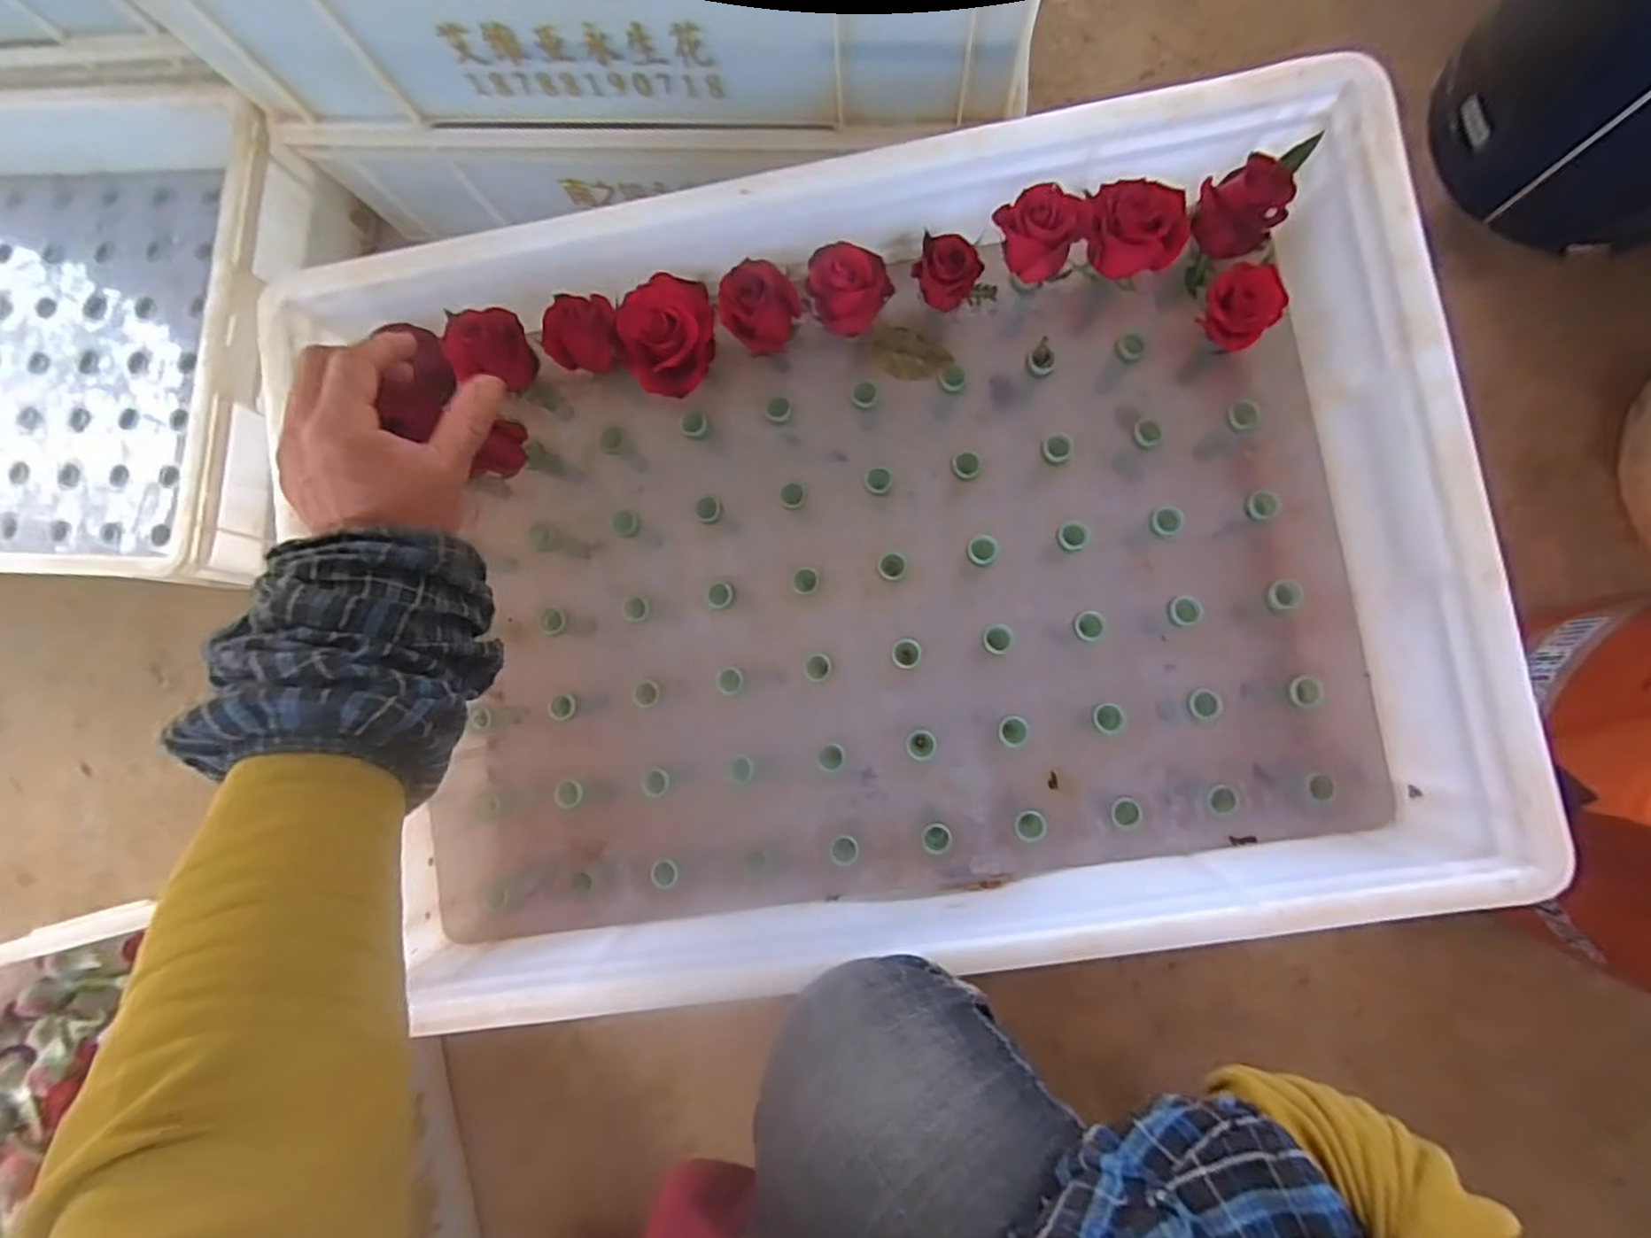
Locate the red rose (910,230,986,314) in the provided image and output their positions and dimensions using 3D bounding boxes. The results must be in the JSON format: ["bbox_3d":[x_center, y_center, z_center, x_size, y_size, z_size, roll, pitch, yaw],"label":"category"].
[{"bbox_3d":[0.073,-0.208,0.415,0.034,0.037,0.037,-1,83,6],"label":"red rose"}]

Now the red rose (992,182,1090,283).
[{"bbox_3d":[0.126,-0.226,0.406,0.045,0.039,0.037,-13,82,5],"label":"red rose"}]

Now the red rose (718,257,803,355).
[{"bbox_3d":[-0.043,-0.194,0.433,0.043,0.040,0.040,-1,83,6],"label":"red rose"}]

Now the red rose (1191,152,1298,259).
[{"bbox_3d":[0.241,-0.237,0.403,0.042,0.037,0.038,-8,83,5],"label":"red rose"}]

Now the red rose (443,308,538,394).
[{"bbox_3d":[-0.211,-0.169,0.442,0.047,0.044,0.040,-3,83,6],"label":"red rose"}]

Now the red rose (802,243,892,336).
[{"bbox_3d":[0.014,-0.199,0.422,0.049,0.040,0.039,12,85,8],"label":"red rose"}]

